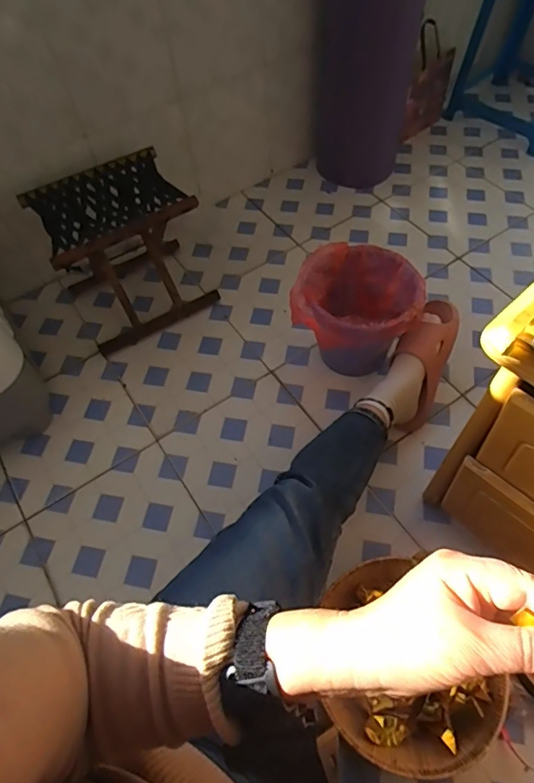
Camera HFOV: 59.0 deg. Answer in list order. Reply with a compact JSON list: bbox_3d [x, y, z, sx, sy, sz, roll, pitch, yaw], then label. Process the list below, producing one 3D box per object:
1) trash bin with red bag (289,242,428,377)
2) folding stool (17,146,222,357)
[{"bbox_3d":[0.186,-0.165,1.027,0.256,0.202,0.229,-3,58,2],"label":"trash bin with red bag"},{"bbox_3d":[-0.343,-0.340,1.149,0.313,0.309,0.277,-28,60,-13],"label":"folding stool"}]

